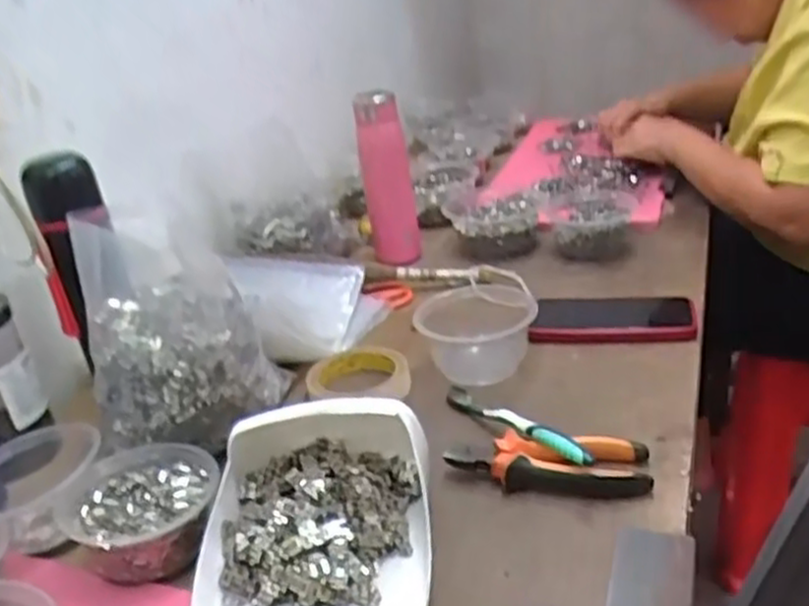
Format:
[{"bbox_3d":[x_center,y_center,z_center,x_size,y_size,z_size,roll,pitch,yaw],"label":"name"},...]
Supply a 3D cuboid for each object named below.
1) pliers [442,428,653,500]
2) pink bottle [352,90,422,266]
[{"bbox_3d":[0.108,0.122,0.594,0.149,0.024,0.052,1,27,16],"label":"pliers"},{"bbox_3d":[-0.022,-0.159,1.013,0.062,0.233,0.056,-10,24,-3],"label":"pink bottle"}]

